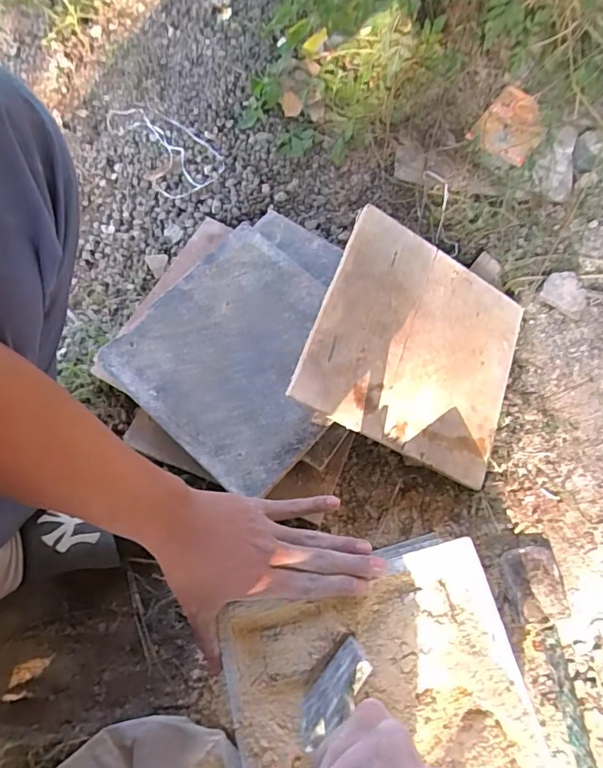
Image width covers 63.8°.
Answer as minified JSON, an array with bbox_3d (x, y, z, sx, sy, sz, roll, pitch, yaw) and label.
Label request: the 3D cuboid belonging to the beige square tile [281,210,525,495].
[{"bbox_3d":[0.136,-0.040,0.550,0.249,0.008,0.236,27,73,-17],"label":"beige square tile"}]

